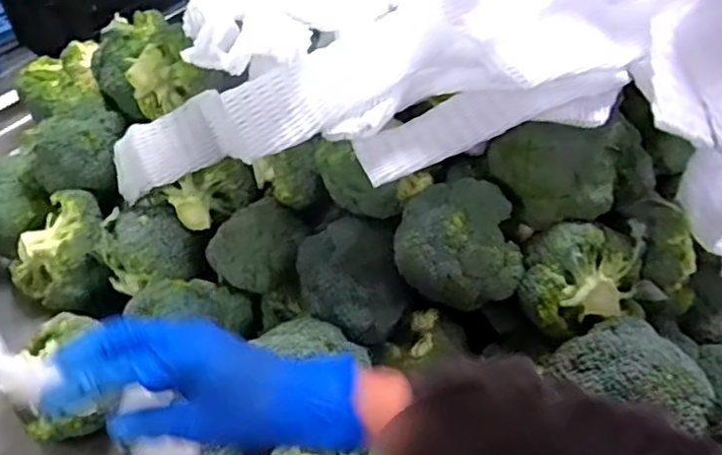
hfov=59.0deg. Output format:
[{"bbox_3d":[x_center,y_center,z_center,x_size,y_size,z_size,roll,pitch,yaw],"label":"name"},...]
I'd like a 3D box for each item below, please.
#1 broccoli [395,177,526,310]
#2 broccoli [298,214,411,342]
[{"bbox_3d":[0.092,0.016,0.589,0.117,0.097,0.083,14,51,11],"label":"broccoli"},{"bbox_3d":[-0.010,0.053,0.645,0.099,0.078,0.103,-12,51,-11],"label":"broccoli"}]

